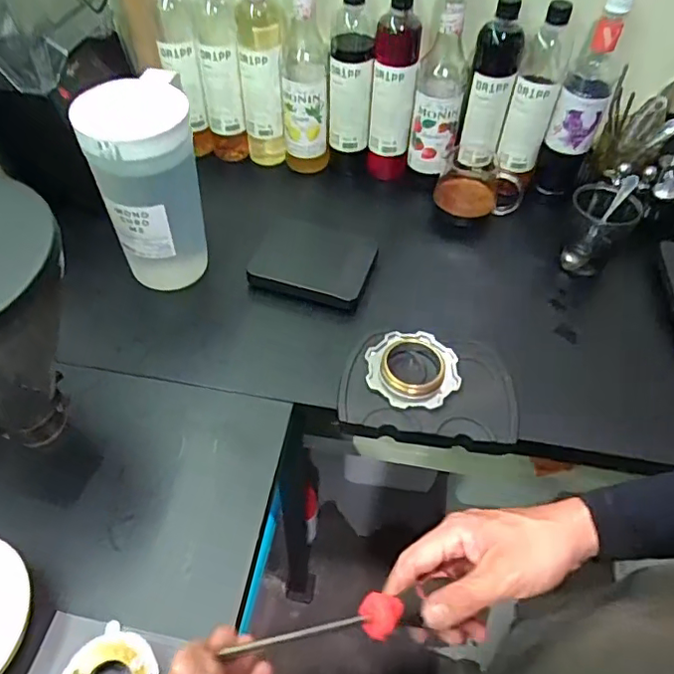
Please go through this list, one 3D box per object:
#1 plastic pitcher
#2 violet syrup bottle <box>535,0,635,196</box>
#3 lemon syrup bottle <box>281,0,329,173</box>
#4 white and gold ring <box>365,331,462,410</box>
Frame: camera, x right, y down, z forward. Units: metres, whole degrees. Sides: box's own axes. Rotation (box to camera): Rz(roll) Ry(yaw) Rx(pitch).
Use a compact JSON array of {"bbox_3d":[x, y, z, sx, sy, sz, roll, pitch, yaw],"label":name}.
[{"bbox_3d":[-0.225,-0.171,0.664,0.122,0.238,0.101,-16,53,-15],"label":"plastic pitcher"},{"bbox_3d":[0.351,-0.334,0.787,0.067,0.266,0.069,23,53,16],"label":"violet syrup bottle"},{"bbox_3d":[-0.045,-0.367,0.783,0.071,0.296,0.073,0,50,-3],"label":"lemon syrup bottle"},{"bbox_3d":[0.092,0.035,0.664,0.110,0.019,0.103,1,50,-1],"label":"white and gold ring"}]

